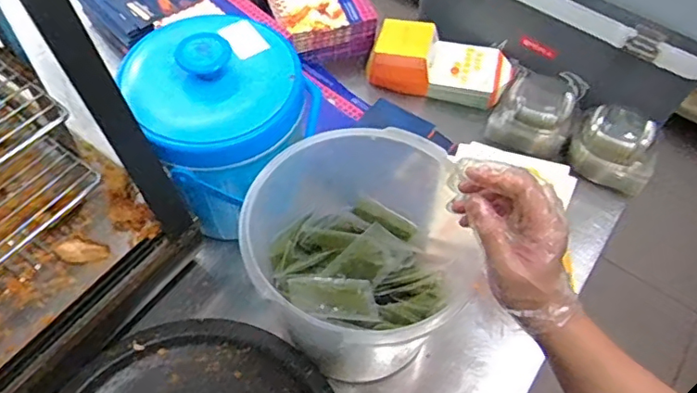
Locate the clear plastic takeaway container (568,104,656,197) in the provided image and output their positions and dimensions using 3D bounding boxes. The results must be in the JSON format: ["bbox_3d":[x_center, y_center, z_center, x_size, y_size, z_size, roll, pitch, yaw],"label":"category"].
[{"bbox_3d":[0.427,-0.081,0.897,0.130,0.078,0.104,31,60,16],"label":"clear plastic takeaway container"}]

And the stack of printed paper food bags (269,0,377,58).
[{"bbox_3d":[-0.051,-0.336,1.036,0.167,0.070,0.193,-14,58,-12],"label":"stack of printed paper food bags"}]

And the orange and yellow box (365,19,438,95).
[{"bbox_3d":[0.095,-0.251,1.000,0.113,0.085,0.105,11,56,4],"label":"orange and yellow box"}]

